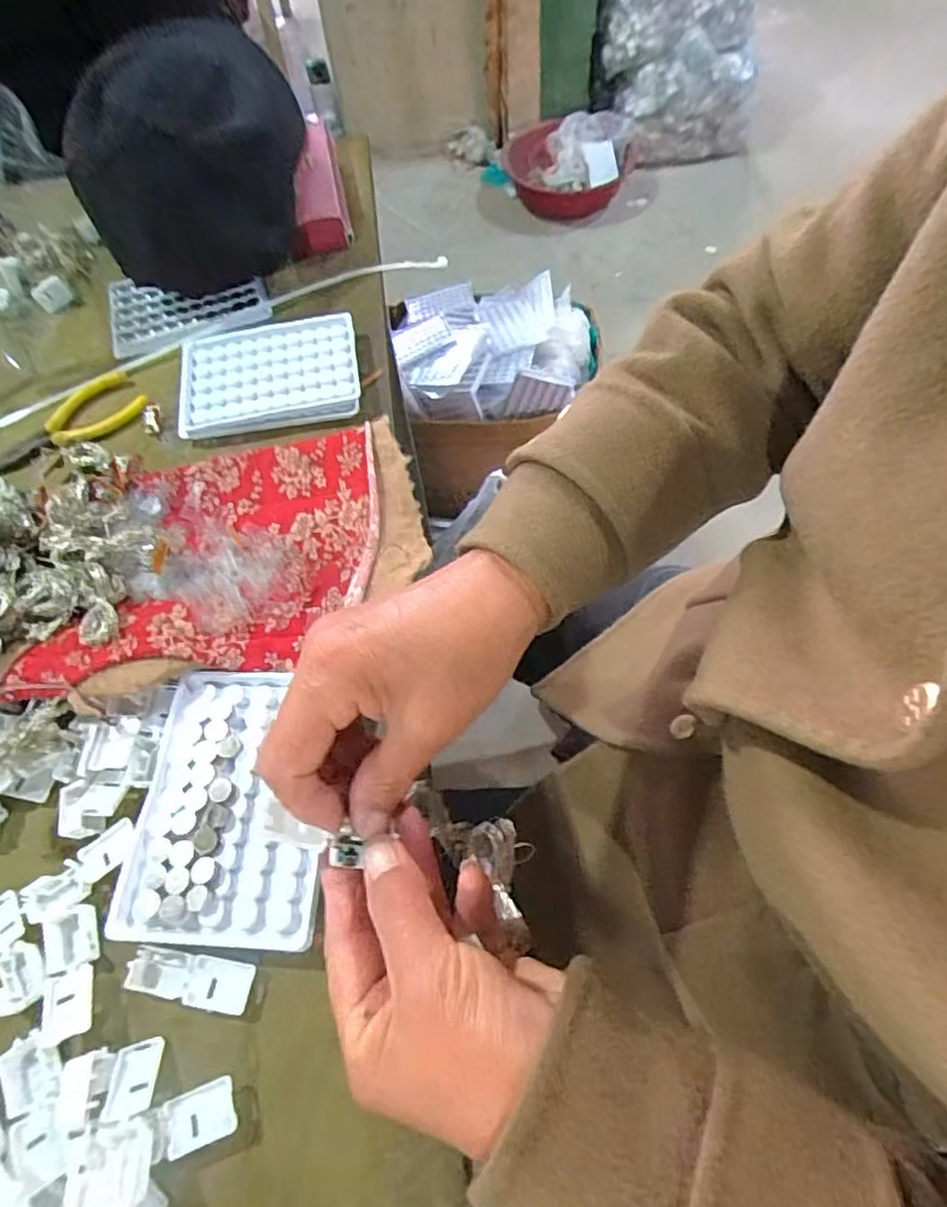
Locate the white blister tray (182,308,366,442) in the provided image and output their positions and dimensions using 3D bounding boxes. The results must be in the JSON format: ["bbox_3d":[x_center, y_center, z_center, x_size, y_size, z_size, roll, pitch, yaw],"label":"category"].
[{"bbox_3d":[-0.152,-0.172,0.464,0.131,0.012,0.099,-11,62,-2],"label":"white blister tray"}]

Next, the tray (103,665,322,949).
[{"bbox_3d":[-0.122,0.095,0.310,0.093,0.015,0.130,-2,62,3],"label":"tray"}]

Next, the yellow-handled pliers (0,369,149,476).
[{"bbox_3d":[-0.299,-0.124,0.455,0.053,0.008,0.129,35,69,20],"label":"yellow-handled pliers"}]

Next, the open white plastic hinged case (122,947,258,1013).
[{"bbox_3d":[-0.126,0.167,0.279,0.054,0.009,0.020,5,62,7],"label":"open white plastic hinged case"}]

